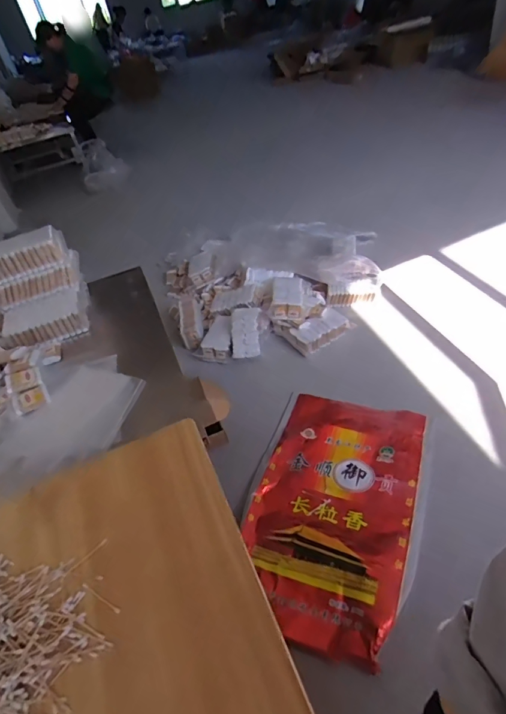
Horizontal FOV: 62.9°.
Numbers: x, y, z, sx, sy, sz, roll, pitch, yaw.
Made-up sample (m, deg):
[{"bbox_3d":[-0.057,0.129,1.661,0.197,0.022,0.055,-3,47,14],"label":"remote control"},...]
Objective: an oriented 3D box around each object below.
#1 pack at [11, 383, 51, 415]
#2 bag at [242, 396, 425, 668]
[{"bbox_3d":[-0.499,0.095,0.928,0.073,0.013,0.077,-33,45,-21],"label":"pack"},{"bbox_3d":[0.216,0.381,1.129,0.406,0.068,0.675,12,45,19],"label":"bag"}]

